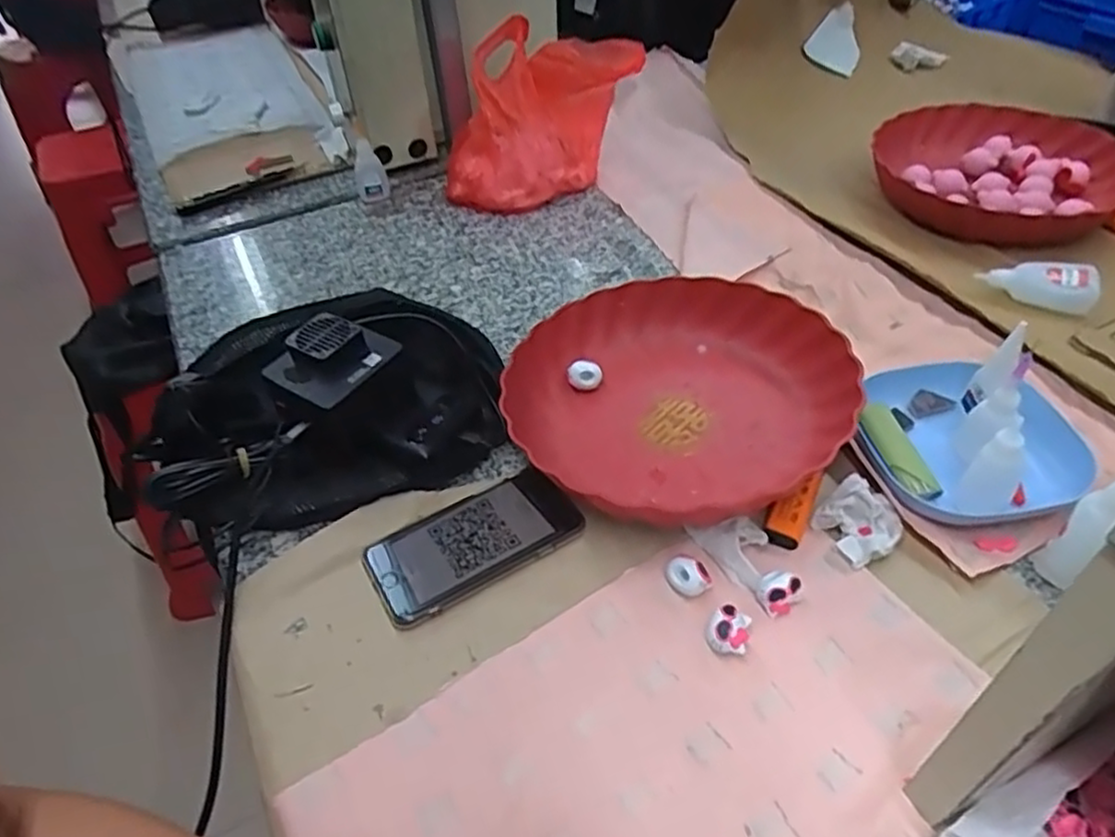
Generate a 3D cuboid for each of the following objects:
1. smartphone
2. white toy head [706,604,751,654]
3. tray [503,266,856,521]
[{"bbox_3d":[-0.055,0.082,0.476,0.135,0.015,0.069,-26,49,-20],"label":"smartphone"},{"bbox_3d":[0.097,0.122,0.412,0.023,0.020,0.022,12,47,16],"label":"white toy head"},{"bbox_3d":[0.079,-0.022,0.528,0.231,0.062,0.243,32,56,31],"label":"tray"}]

